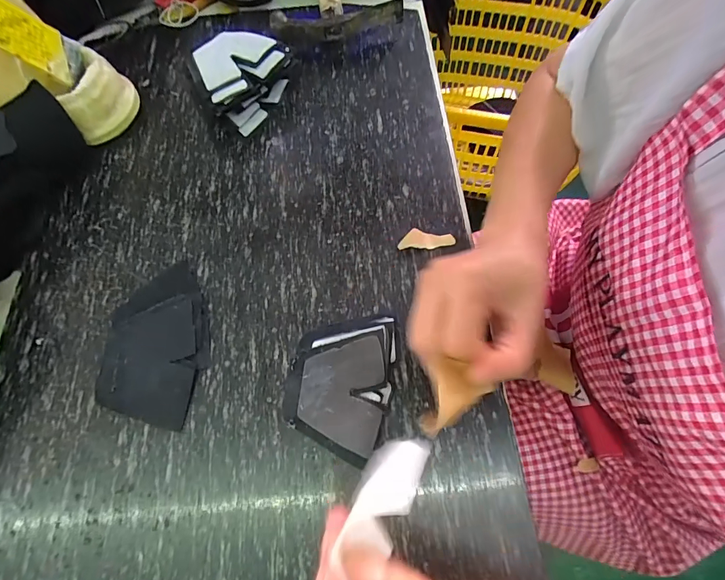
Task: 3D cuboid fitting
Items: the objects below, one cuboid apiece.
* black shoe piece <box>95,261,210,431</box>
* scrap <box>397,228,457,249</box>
[{"bbox_3d":[-0.163,0.040,0.300,0.078,0.011,0.127,-4,68,1],"label":"black shoe piece"},{"bbox_3d":[0.055,-0.045,0.327,0.047,0.005,0.017,-1,76,1],"label":"scrap"}]

